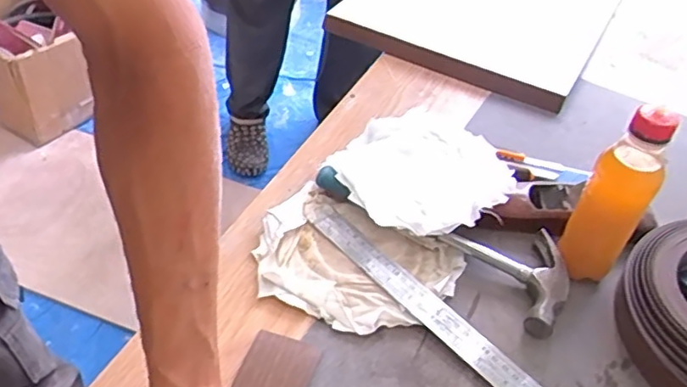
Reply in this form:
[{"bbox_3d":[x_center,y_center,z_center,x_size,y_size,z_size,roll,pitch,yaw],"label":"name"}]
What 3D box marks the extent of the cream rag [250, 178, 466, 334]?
[{"bbox_3d":[0.008,0.061,0.525,0.172,0.025,0.122,22,47,16],"label":"cream rag"}]

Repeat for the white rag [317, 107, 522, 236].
[{"bbox_3d":[0.076,-0.024,0.599,0.183,0.043,0.188,28,49,21],"label":"white rag"}]

